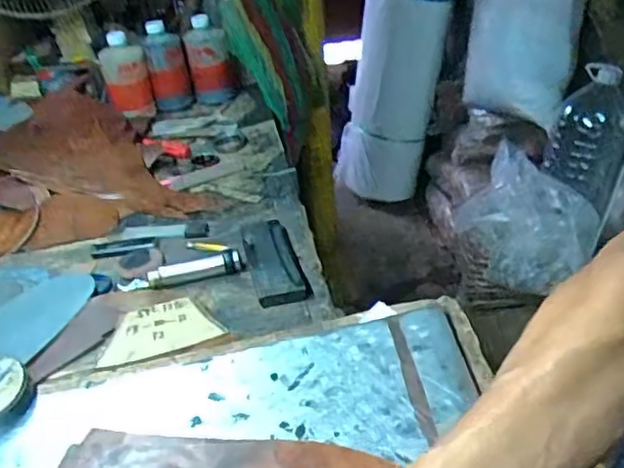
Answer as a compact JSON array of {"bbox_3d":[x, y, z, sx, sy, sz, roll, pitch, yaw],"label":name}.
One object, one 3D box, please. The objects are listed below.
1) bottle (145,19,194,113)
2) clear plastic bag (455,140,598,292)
[{"bbox_3d":[-0.256,-0.296,1.136,0.069,0.152,0.061,-12,36,-11],"label":"bottle"},{"bbox_3d":[0.573,-0.044,1.780,0.263,0.223,0.434,-15,37,-15],"label":"clear plastic bag"}]

